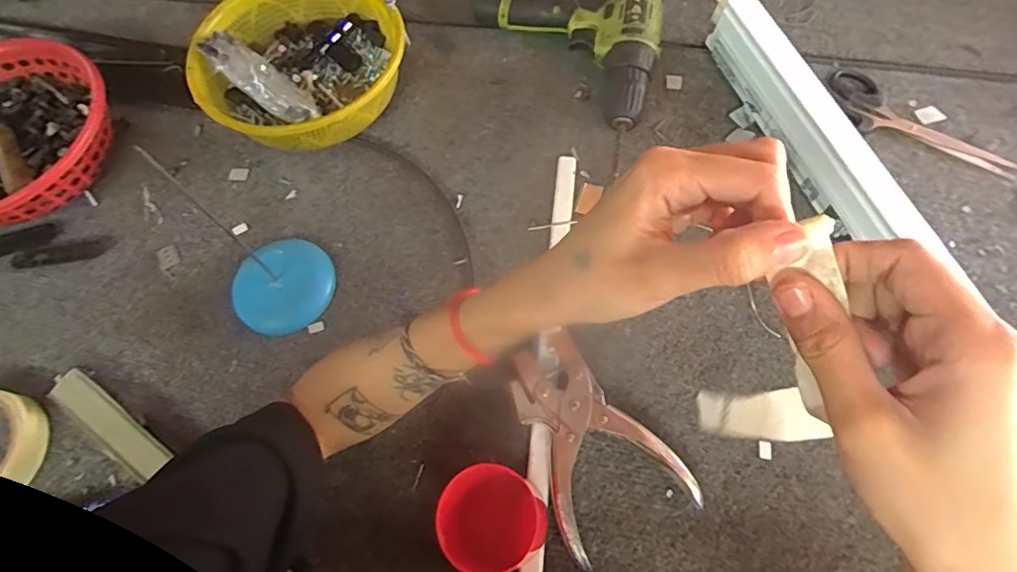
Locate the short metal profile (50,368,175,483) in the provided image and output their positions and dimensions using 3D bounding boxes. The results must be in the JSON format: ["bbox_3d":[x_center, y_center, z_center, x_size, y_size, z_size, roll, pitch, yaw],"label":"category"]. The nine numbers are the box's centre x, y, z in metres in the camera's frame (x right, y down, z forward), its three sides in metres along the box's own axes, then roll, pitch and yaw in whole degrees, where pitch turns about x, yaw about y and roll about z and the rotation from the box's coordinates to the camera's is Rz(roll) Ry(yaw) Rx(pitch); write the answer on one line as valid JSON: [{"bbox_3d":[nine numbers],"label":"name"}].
[{"bbox_3d":[-0.302,0.103,0.411,0.102,0.014,0.029,39,73,4],"label":"short metal profile"}]

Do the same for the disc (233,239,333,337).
[{"bbox_3d":[-0.189,-0.001,0.459,0.080,0.020,0.084,-1,66,3],"label":"disc"}]

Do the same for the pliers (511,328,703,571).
[{"bbox_3d":[0.058,0.106,0.398,0.096,0.024,0.147,-25,68,-8],"label":"pliers"}]

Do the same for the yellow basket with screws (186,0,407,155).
[{"bbox_3d":[-0.191,-0.204,0.520,0.184,0.073,0.184,-1,66,3],"label":"yellow basket with screws"}]

